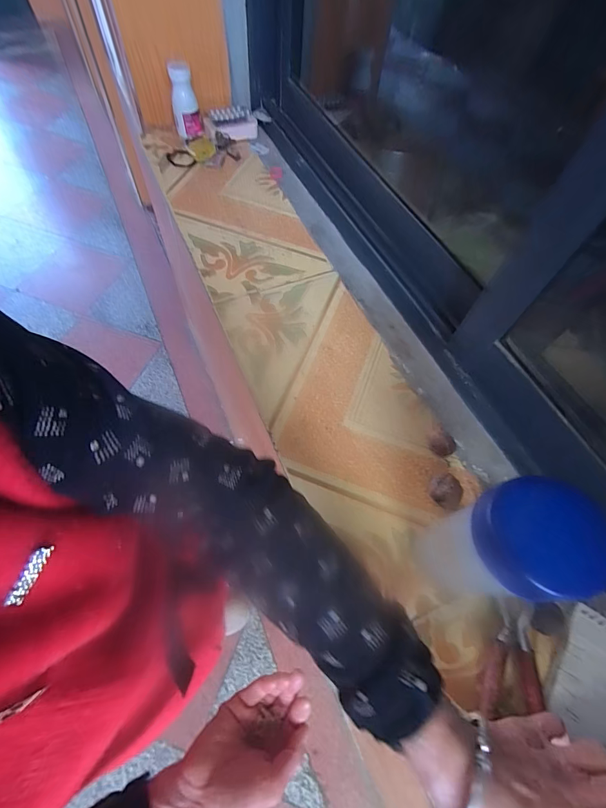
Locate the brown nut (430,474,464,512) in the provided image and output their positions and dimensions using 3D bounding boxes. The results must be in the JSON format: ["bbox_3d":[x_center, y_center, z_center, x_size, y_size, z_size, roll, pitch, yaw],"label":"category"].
[{"bbox_3d":[0.158,0.100,0.407,0.033,0.032,0.032,1,62,-2],"label":"brown nut"}]

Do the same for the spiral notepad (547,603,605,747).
[{"bbox_3d":[0.278,0.256,0.340,0.071,0.009,0.105,34,66,14],"label":"spiral notepad"}]

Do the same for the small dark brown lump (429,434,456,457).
[{"bbox_3d":[0.166,0.052,0.436,0.025,0.026,0.026,1,62,-2],"label":"small dark brown lump"}]

